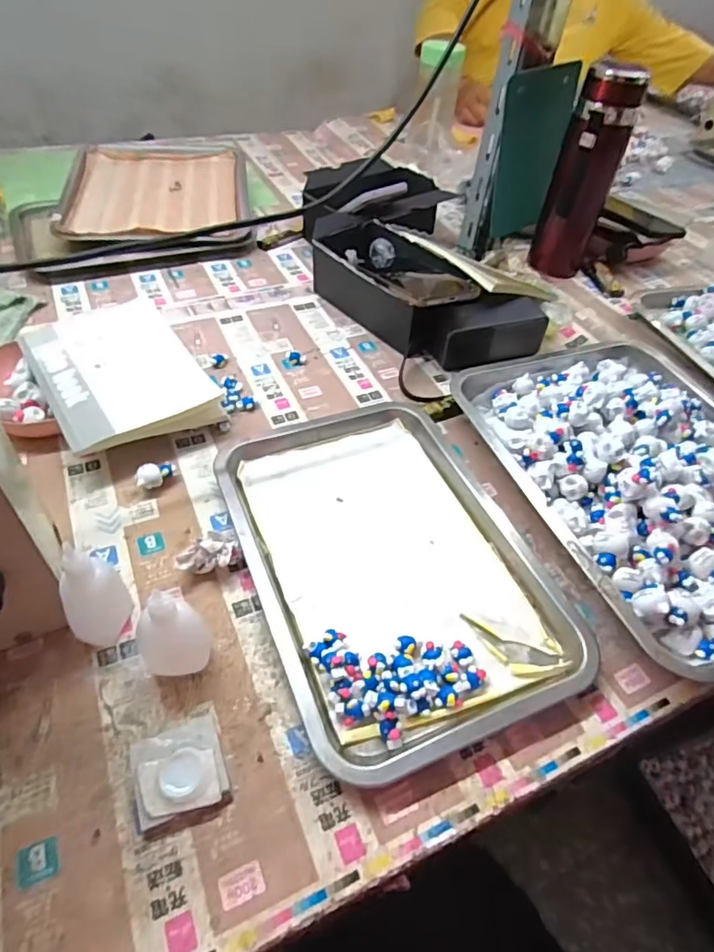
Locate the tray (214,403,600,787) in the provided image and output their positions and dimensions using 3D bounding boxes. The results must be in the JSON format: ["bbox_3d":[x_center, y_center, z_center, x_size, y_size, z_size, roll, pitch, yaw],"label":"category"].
[{"bbox_3d":[0.023,0.056,0.431,0.207,0.020,0.295,-16,49,-16],"label":"tray"}]

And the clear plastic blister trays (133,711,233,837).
[{"bbox_3d":[-0.107,0.177,0.329,0.052,0.015,0.054,-16,49,-15],"label":"clear plastic blister trays"}]

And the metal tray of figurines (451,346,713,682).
[{"bbox_3d":[0.254,-0.014,0.483,0.247,0.044,0.340,-14,49,-14],"label":"metal tray of figurines"}]

